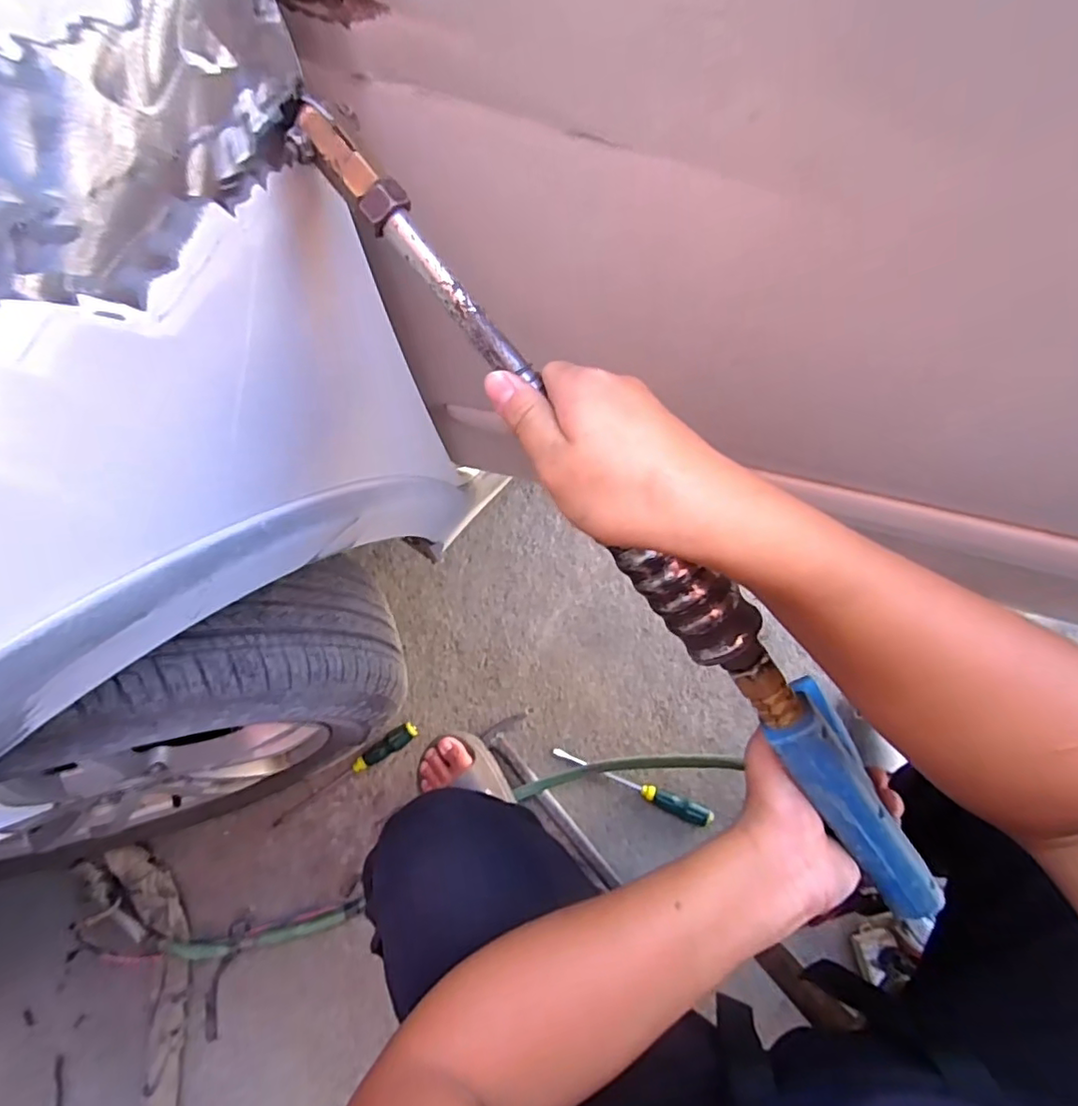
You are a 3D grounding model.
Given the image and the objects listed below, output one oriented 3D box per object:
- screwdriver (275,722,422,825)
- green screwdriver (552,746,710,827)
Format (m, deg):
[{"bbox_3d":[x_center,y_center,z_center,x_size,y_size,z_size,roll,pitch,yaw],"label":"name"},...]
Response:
[{"bbox_3d":[-0.288,0.335,0.882,0.242,0.033,0.026,-34,74,-11],"label":"screwdriver"},{"bbox_3d":[0.139,0.356,0.897,0.246,0.030,0.028,19,72,12],"label":"green screwdriver"}]

